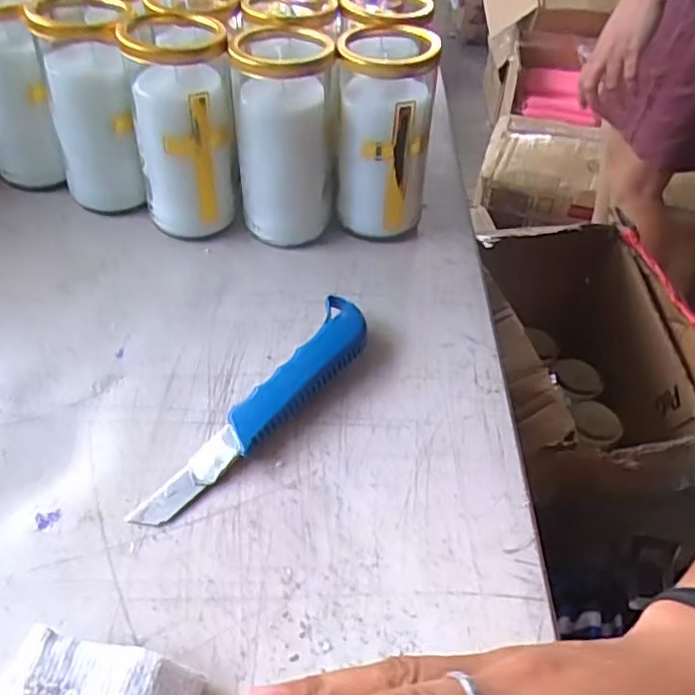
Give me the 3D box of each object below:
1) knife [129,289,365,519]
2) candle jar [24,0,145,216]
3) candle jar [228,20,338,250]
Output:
[{"bbox_3d":[-0.043,0.031,0.364,0.036,0.023,0.177,25,47,20],"label":"knife"},{"bbox_3d":[-0.183,-0.173,0.475,0.058,0.138,0.067,-4,44,-9],"label":"candle jar"},{"bbox_3d":[-0.046,-0.145,0.460,0.062,0.134,0.068,2,44,-2],"label":"candle jar"}]

